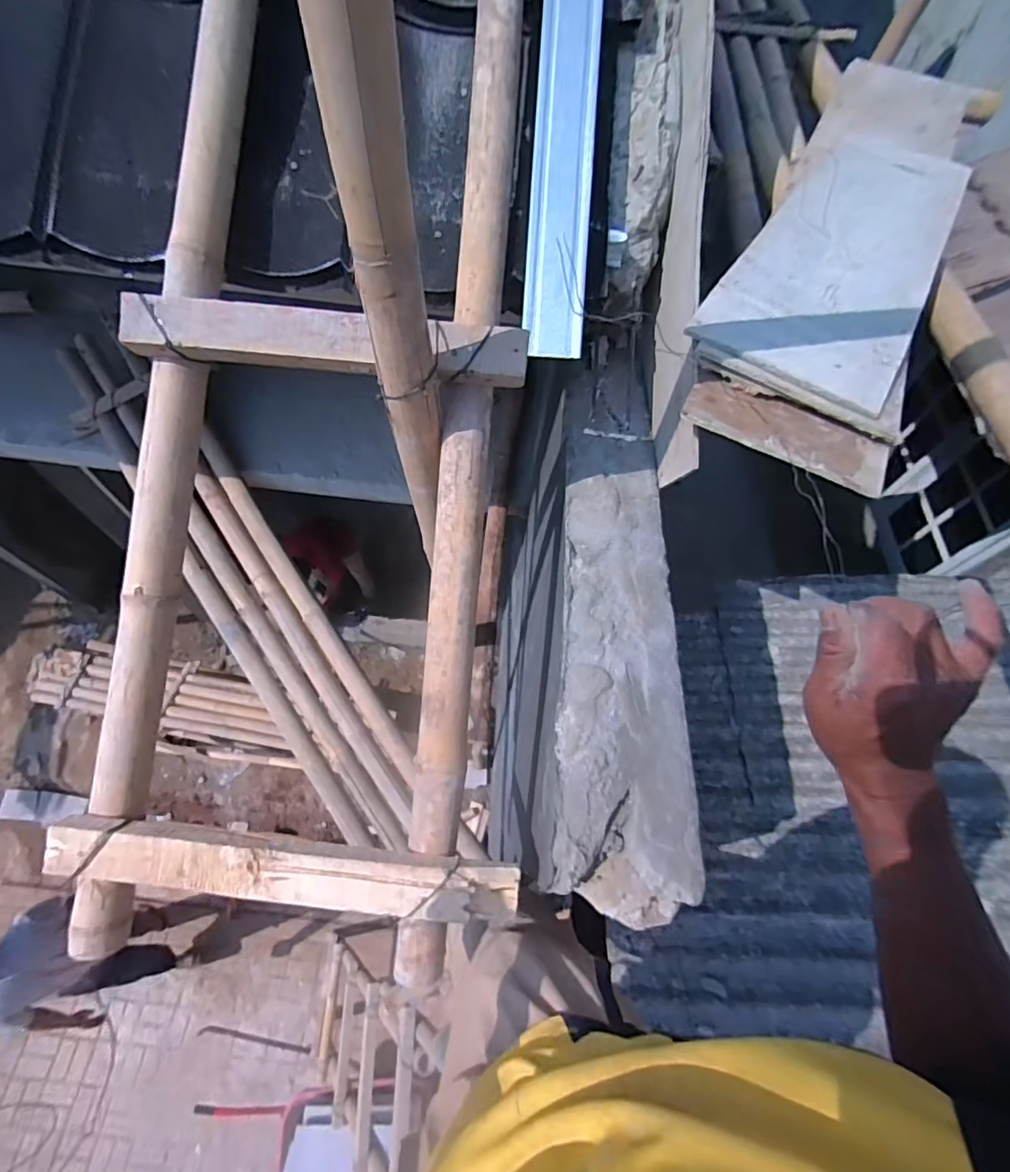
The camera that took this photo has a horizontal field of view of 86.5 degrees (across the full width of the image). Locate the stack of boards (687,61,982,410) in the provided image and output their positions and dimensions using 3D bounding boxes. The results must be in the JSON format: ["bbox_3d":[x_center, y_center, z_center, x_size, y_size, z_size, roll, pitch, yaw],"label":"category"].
[{"bbox_3d":[0.590,-0.634,0.875,0.254,0.044,1.041,28,64,10],"label":"stack of boards"}]

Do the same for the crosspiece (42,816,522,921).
[{"bbox_3d":[-0.238,0.314,0.593,0.505,0.032,0.060,6,63,-1],"label":"crosspiece"}]

